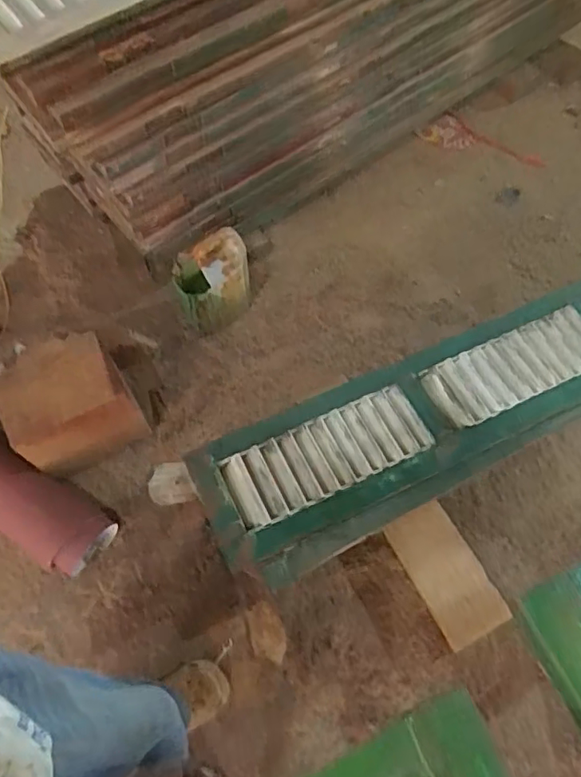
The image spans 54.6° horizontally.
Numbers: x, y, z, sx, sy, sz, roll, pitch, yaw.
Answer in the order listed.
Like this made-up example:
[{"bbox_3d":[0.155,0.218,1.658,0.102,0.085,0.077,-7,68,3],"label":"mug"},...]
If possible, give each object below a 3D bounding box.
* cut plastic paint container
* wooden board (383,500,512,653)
[{"bbox_3d":[-0.196,-0.267,1.472,0.194,0.284,0.137,-20,66,-7],"label":"cut plastic paint container"},{"bbox_3d":[0.350,0.418,1.276,0.149,0.020,0.289,-35,61,7],"label":"wooden board"}]

